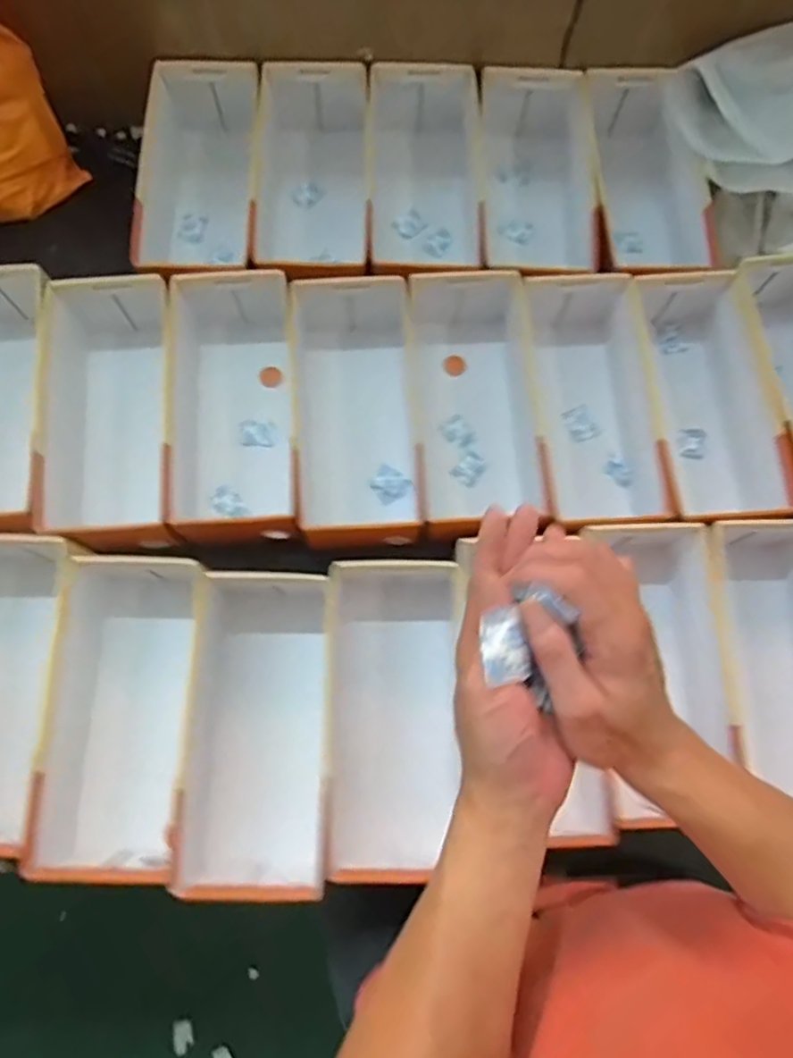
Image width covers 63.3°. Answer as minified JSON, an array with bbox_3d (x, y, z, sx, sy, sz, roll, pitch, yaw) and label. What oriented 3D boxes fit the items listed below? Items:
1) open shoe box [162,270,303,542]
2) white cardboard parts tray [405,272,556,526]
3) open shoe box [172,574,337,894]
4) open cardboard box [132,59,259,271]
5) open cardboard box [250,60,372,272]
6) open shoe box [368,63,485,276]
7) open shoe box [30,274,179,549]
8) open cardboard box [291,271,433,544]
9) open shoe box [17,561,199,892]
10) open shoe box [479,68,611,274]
[{"bbox_3d":[-0.175,-0.129,0.692,0.137,0.090,0.295,-4,77,-3],"label":"open shoe box"},{"bbox_3d":[0.087,-0.138,0.704,0.138,0.083,0.291,-3,77,-2],"label":"white cardboard parts tray"},{"bbox_3d":[-0.129,0.191,0.613,0.138,0.089,0.286,2,77,-1],"label":"open shoe box"},{"bbox_3d":[-0.230,-0.417,0.774,0.143,0.076,0.286,0,77,-2],"label":"open cardboard box"},{"bbox_3d":[-0.098,-0.412,0.778,0.137,0.093,0.294,-2,77,-2],"label":"open cardboard box"},{"bbox_3d":[0.037,-0.412,0.774,0.136,0.076,0.286,-1,77,-2],"label":"open shoe box"},{"bbox_3d":[-0.305,-0.122,0.702,0.132,0.112,0.302,-5,77,-3],"label":"open shoe box"},{"bbox_3d":[-0.043,-0.126,0.698,0.137,0.087,0.298,-2,77,-2],"label":"open cardboard box"},{"bbox_3d":[-0.260,0.175,0.626,0.145,0.116,0.278,1,77,-1],"label":"open shoe box"},{"bbox_3d":[0.169,-0.408,0.768,0.150,0.084,0.284,2,77,-1],"label":"open shoe box"}]

